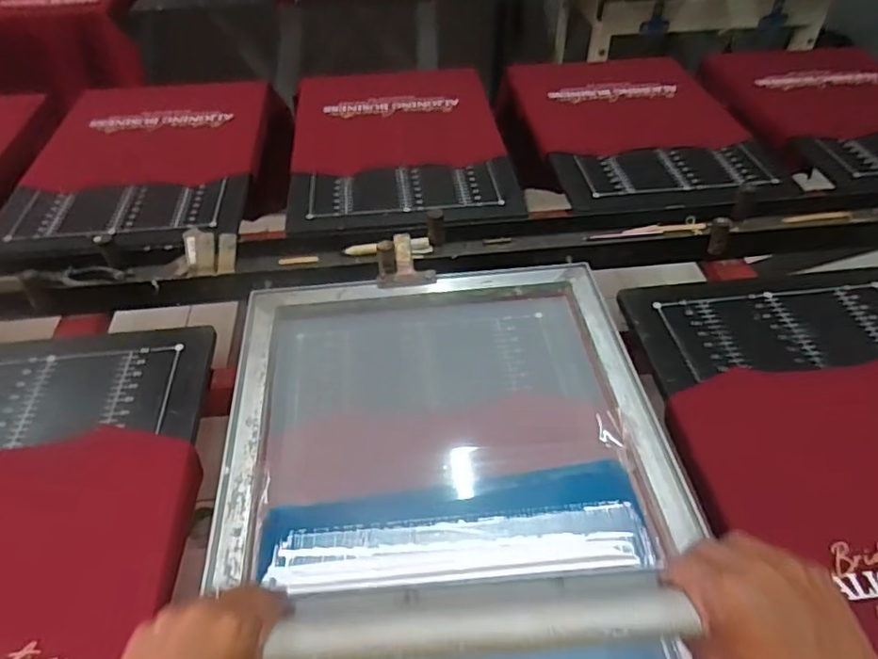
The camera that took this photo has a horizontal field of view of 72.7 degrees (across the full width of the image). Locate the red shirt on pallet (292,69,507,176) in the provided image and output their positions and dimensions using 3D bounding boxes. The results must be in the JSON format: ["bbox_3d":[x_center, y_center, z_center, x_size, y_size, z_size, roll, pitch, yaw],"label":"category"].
[{"bbox_3d":[-0.086,-0.455,1.266,0.447,0.037,0.472,-6,47,-5],"label":"red shirt on pallet"}]

